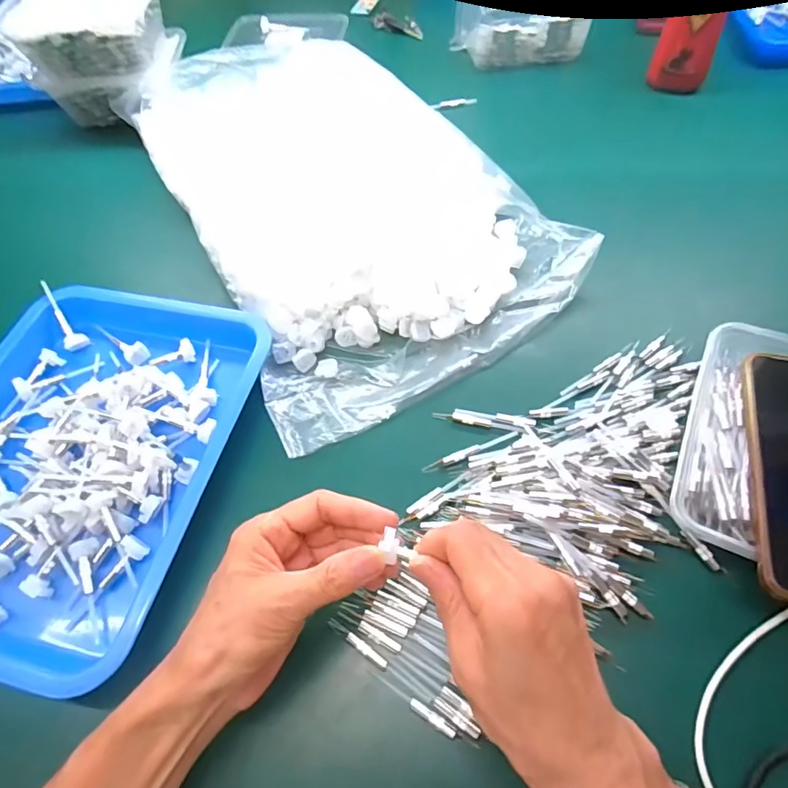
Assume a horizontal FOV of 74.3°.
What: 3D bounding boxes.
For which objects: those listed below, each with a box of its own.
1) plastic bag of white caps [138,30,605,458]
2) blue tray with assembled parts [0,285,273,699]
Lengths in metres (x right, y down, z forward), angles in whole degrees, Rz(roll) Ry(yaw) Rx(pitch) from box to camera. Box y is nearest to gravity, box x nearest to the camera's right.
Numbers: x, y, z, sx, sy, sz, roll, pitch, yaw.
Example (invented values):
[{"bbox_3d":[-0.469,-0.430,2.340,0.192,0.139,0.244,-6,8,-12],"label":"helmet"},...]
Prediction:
[{"bbox_3d":[-0.071,-0.213,0.522,0.298,0.049,0.515,-28,61,-12],"label":"plastic bag of white caps"},{"bbox_3d":[-0.230,0.039,0.381,0.218,0.035,0.289,9,60,10],"label":"blue tray with assembled parts"}]

